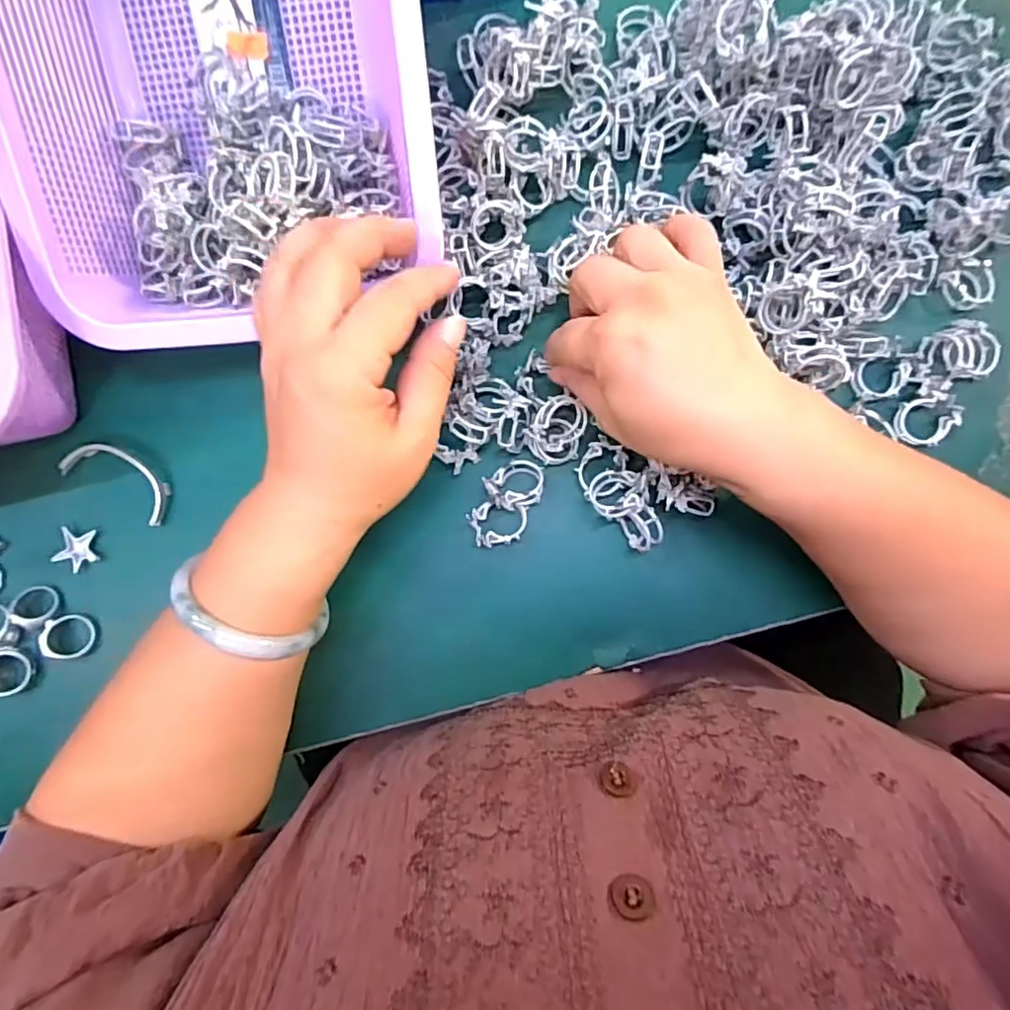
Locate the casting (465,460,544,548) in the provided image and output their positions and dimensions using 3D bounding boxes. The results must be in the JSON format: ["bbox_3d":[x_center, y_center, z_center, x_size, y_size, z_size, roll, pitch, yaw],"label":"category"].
[{"bbox_3d":[0.001,-0.001,0.306,0.029,0.021,0.052,29,86,4],"label":"casting"}]

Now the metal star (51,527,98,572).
[{"bbox_3d":[-0.234,0.024,0.314,0.022,0.005,0.023,18,85,3],"label":"metal star"}]

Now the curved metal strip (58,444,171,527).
[{"bbox_3d":[-0.211,-0.015,0.316,0.064,0.009,0.027,29,86,4],"label":"curved metal strip"}]

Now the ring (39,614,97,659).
[{"bbox_3d":[-0.234,0.071,0.307,0.026,0.008,0.022,-6,85,1],"label":"ring"}]

